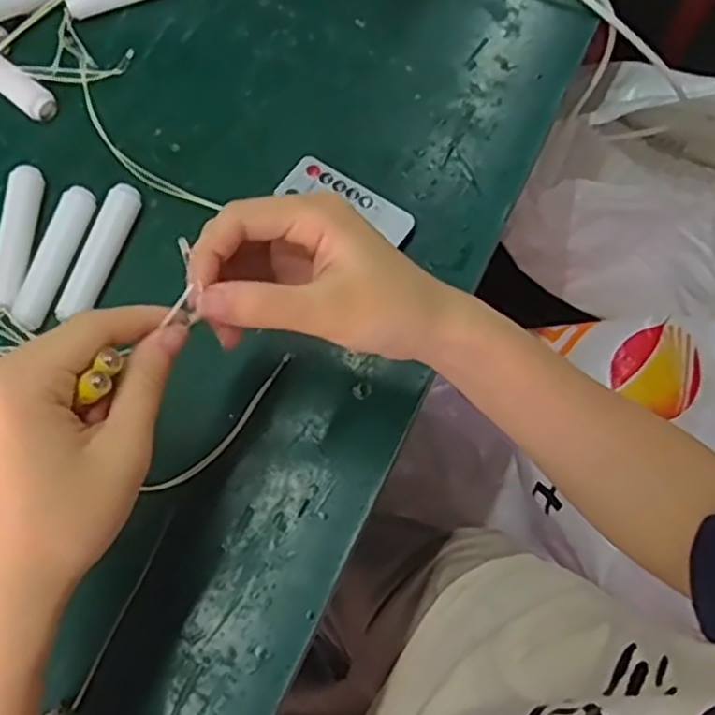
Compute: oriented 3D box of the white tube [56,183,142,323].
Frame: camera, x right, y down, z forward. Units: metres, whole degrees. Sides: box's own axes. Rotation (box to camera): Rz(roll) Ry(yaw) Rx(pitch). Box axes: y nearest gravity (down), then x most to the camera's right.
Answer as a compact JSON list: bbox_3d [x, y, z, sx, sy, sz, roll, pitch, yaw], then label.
[{"bbox_3d":[-0.149,-0.061,0.426,0.021,0.015,0.085,16,68,5],"label":"white tube"}]

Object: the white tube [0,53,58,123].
[{"bbox_3d":[-0.221,-0.176,0.468,0.068,0.023,0.021,36,71,12],"label":"white tube"}]

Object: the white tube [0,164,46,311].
[{"bbox_3d":[-0.198,-0.069,0.429,0.021,0.017,0.090,2,68,-1],"label":"white tube"}]

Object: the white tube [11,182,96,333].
[{"bbox_3d":[-0.174,-0.057,0.423,0.019,0.015,0.087,14,68,4],"label":"white tube"}]

